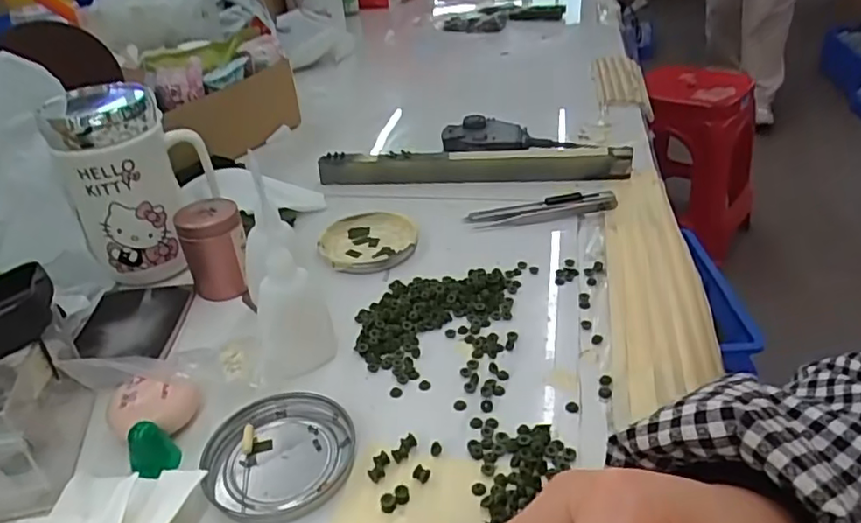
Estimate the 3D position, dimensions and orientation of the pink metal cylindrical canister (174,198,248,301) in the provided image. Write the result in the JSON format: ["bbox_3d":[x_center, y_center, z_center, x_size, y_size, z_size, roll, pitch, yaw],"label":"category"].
[{"bbox_3d":[-0.159,-0.010,0.453,0.044,0.064,0.037,-17,36,-19],"label":"pink metal cylindrical canister"}]

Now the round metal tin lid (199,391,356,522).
[{"bbox_3d":[-0.080,0.104,0.327,0.078,0.011,0.075,-2,34,2],"label":"round metal tin lid"}]

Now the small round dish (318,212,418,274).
[{"bbox_3d":[-0.051,-0.019,0.507,0.077,0.010,0.082,-2,34,2],"label":"small round dish"}]

